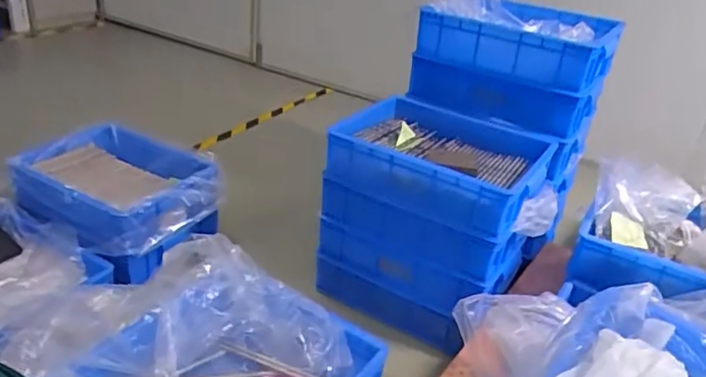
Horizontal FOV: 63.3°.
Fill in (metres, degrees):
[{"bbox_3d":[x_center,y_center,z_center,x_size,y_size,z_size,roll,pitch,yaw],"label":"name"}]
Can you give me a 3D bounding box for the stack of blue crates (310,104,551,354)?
[{"bbox_3d":[0.164,0.076,1.268,0.406,0.418,0.266,22,32,25],"label":"stack of blue crates"}]

